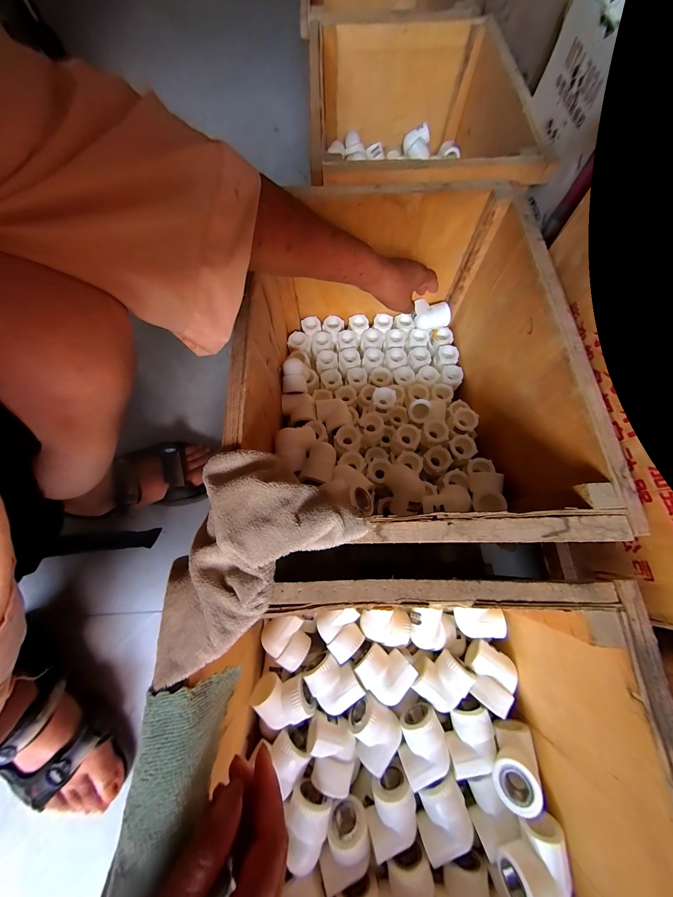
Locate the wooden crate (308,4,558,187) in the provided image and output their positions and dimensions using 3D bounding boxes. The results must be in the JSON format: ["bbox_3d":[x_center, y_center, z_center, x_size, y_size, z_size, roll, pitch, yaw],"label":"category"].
[{"bbox_3d":[0.119,-0.527,0.506,0.308,0.193,0.435,-2,72,1],"label":"wooden crate"}]

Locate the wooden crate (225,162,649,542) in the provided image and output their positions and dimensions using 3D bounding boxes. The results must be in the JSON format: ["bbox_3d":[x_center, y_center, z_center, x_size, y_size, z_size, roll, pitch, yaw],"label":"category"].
[{"bbox_3d":[0.072,-0.107,0.397,0.327,0.223,0.438,-2,72,1],"label":"wooden crate"}]

